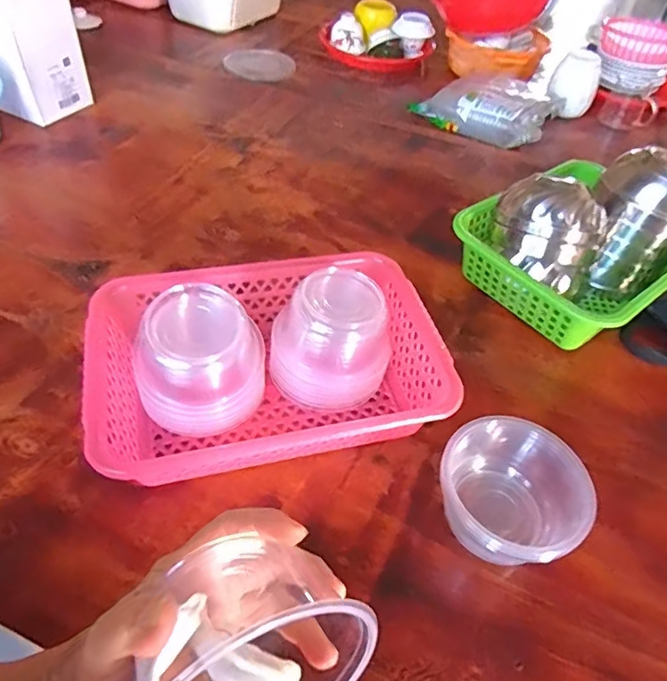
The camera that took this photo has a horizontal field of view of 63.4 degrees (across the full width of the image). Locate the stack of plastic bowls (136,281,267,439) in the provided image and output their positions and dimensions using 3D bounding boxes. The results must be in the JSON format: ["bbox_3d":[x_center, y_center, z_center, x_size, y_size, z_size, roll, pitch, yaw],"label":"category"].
[{"bbox_3d":[-0.118,0.019,0.487,0.104,0.108,0.093,9,45,3],"label":"stack of plastic bowls"}]

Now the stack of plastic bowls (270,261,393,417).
[{"bbox_3d":[-0.001,0.002,0.515,0.102,0.103,0.094,-20,51,-24],"label":"stack of plastic bowls"}]

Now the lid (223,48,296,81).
[{"bbox_3d":[-0.157,-0.586,1.140,0.144,0.009,0.155,3,45,-3],"label":"lid"}]

